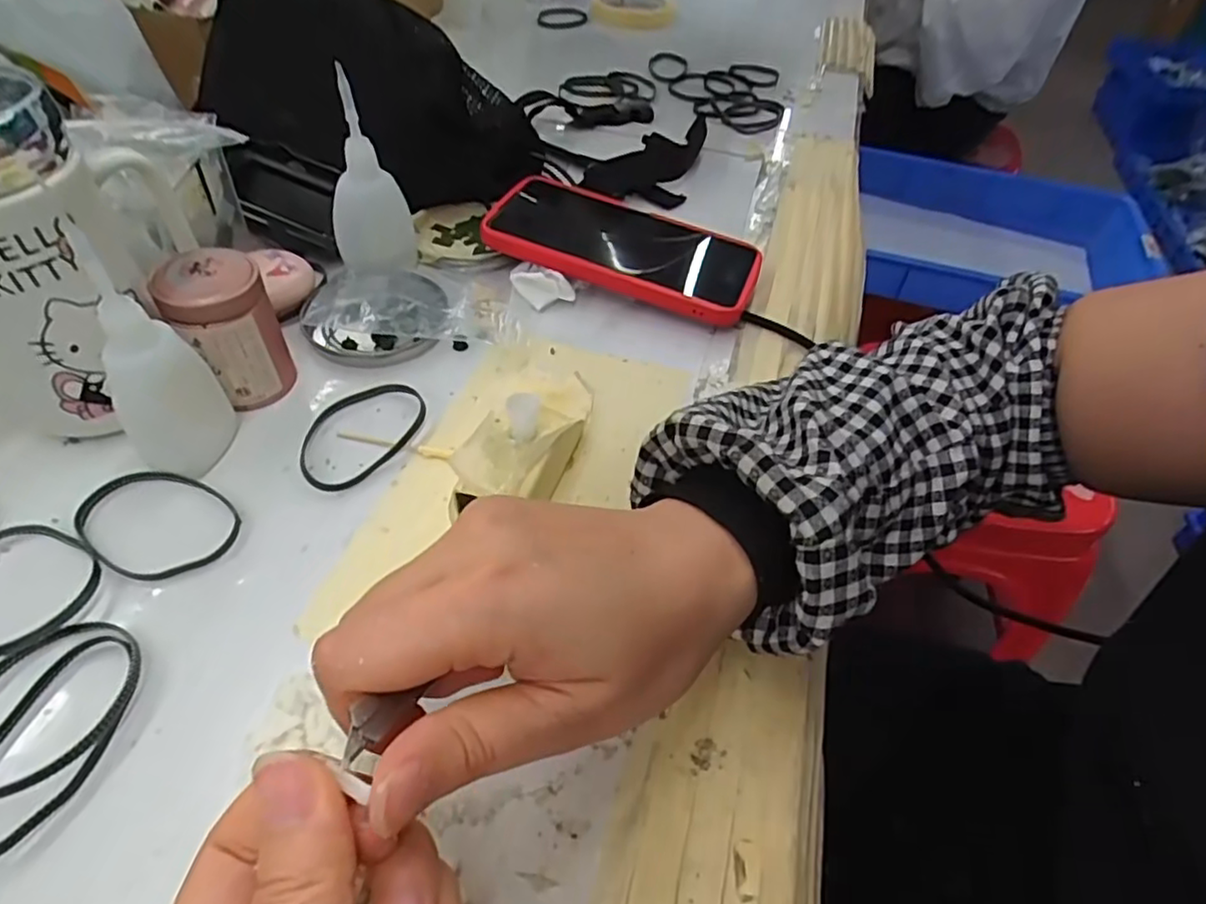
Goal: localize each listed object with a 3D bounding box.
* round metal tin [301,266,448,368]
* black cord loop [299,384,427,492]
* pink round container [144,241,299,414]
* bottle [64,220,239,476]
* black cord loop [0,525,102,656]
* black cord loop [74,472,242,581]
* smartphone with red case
[{"bbox_3d":[-0.128,-0.083,0.376,0.079,0.016,0.079,3,48,-4],"label":"round metal tin"},{"bbox_3d":[-0.119,-0.010,0.322,0.050,0.005,0.071,17,49,9],"label":"black cord loop"},{"bbox_3d":[-0.179,-0.058,0.318,0.044,0.066,0.037,-20,54,-22],"label":"pink round container"},{"bbox_3d":[-0.185,-0.035,0.273,0.039,0.101,0.034,-26,56,-26],"label":"bottle"},{"bbox_3d":[-0.229,0.053,0.256,0.062,0.006,0.057,3,48,-4],"label":"black cord loop"},{"bbox_3d":[-0.188,0.029,0.280,0.065,0.004,0.049,28,51,17],"label":"black cord loop"},{"bbox_3d":[0.014,-0.130,0.417,0.167,0.017,0.094,26,49,13],"label":"smartphone with red case"}]

